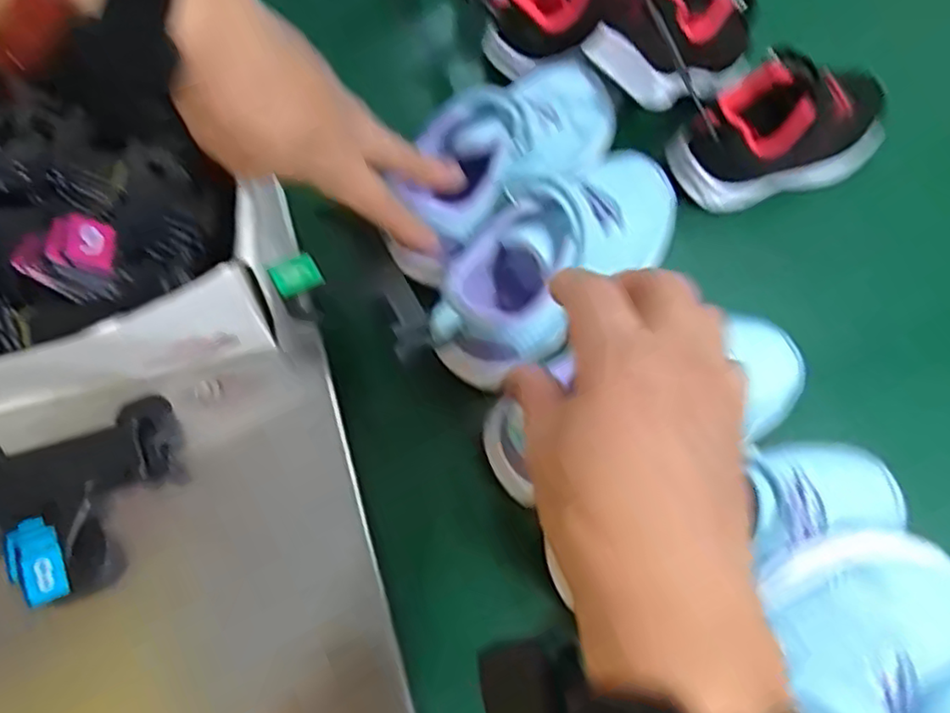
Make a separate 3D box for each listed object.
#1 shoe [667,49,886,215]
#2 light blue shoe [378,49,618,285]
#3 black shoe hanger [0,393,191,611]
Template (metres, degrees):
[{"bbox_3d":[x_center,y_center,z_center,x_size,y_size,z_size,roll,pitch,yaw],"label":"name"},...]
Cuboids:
[{"bbox_3d":[0.212,-0.156,0.440,0.156,0.072,0.063,-16,71,-8],"label":"shoe"},{"bbox_3d":[0.020,-0.123,0.402,0.072,0.072,0.178,41,68,12],"label":"light blue shoe"},{"bbox_3d":[-0.198,0.073,0.331,0.101,0.028,0.088,-19,71,-9],"label":"black shoe hanger"}]

